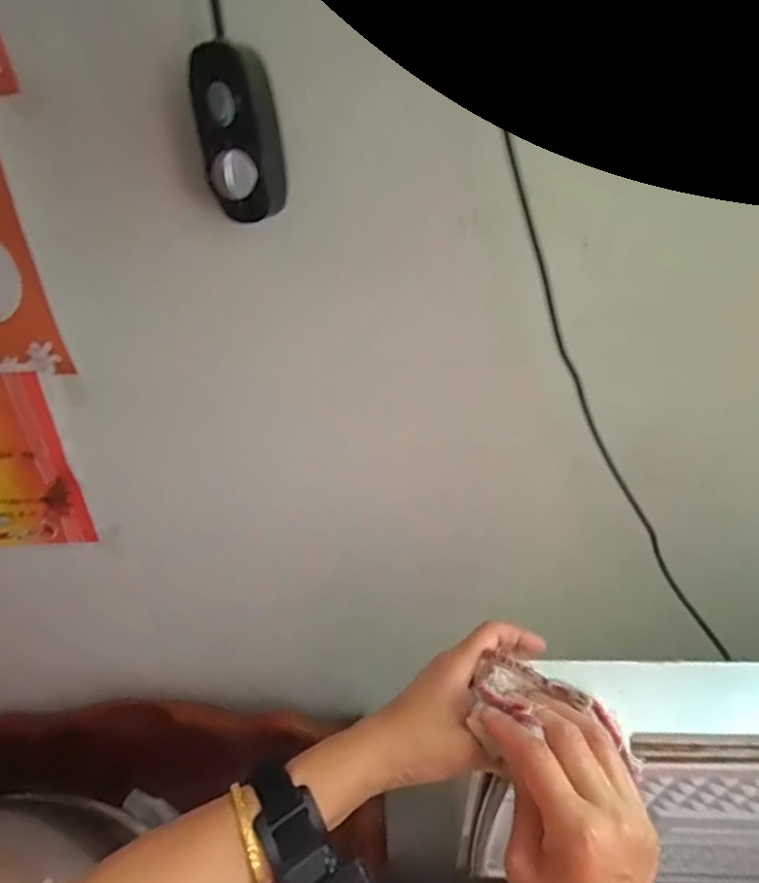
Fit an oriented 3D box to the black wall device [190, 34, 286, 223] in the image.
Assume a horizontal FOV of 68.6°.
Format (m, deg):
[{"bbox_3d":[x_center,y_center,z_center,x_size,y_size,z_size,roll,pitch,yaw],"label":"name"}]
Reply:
[{"bbox_3d":[-0.093,-0.205,0.374,0.054,0.099,0.031,-9,28,-10],"label":"black wall device"}]

